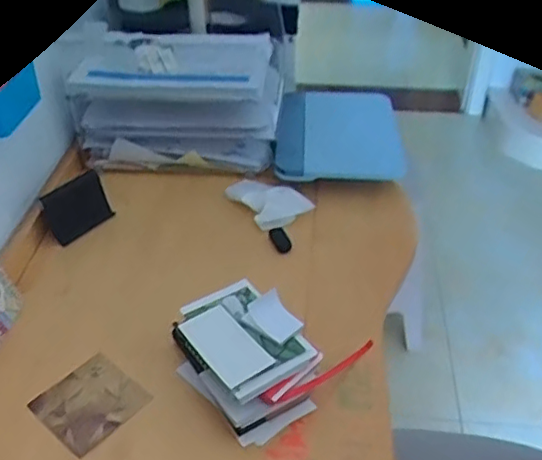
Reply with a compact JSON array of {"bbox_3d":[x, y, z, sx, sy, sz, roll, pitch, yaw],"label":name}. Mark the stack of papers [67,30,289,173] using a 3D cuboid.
[{"bbox_3d":[-0.138,-0.215,0.984,0.316,0.192,0.175,3,39,3],"label":"stack of papers"}]

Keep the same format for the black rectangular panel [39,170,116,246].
[{"bbox_3d":[-0.277,-0.032,0.872,0.011,0.072,0.094,4,32,47],"label":"black rectangular panel"}]

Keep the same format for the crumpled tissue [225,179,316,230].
[{"bbox_3d":[-0.006,-0.044,0.901,0.124,0.023,0.075,33,49,33],"label":"crumpled tissue"}]

